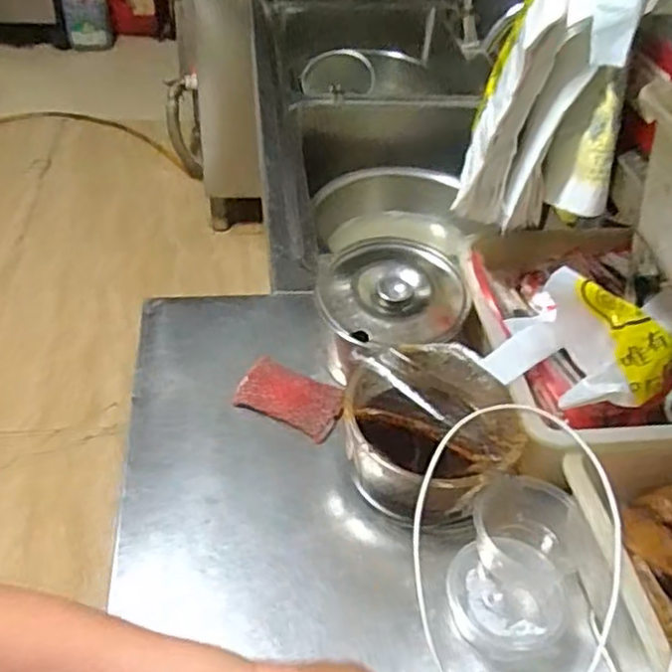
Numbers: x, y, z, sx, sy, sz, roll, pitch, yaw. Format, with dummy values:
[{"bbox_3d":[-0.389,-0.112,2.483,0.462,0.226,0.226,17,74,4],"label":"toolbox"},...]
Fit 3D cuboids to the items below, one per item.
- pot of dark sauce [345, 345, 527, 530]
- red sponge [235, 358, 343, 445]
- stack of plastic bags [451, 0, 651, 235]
[{"bbox_3d":[0.089,0.101,0.718,0.165,0.094,0.179,3,44,-3],"label":"pot of dark sauce"},{"bbox_3d":[-0.053,0.068,0.809,0.123,0.013,0.072,21,46,15],"label":"red sponge"},{"bbox_3d":[0.226,-0.272,0.688,0.160,0.342,0.137,23,47,17],"label":"stack of plastic bags"}]

